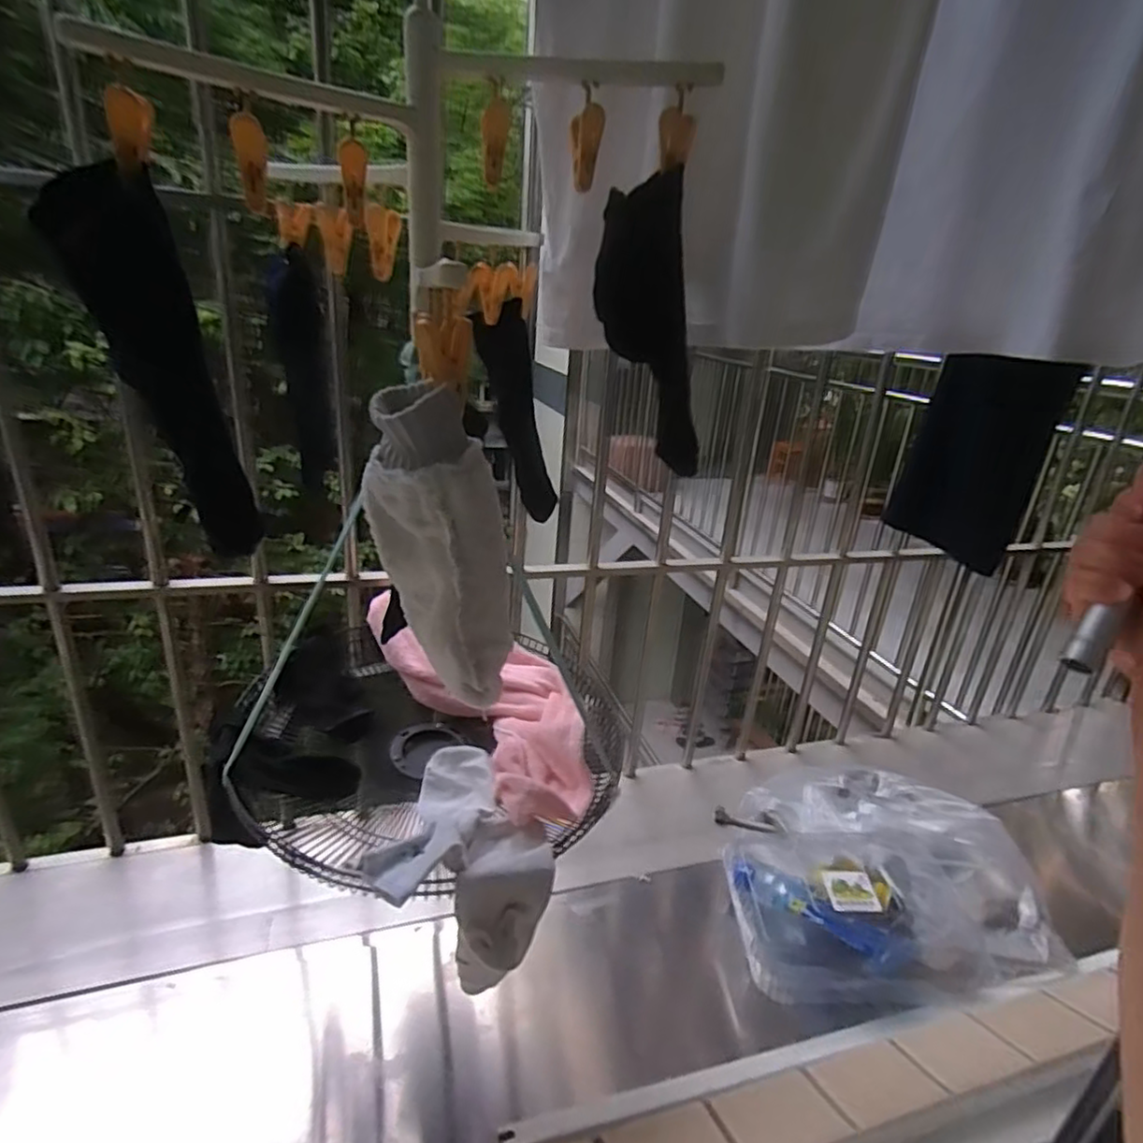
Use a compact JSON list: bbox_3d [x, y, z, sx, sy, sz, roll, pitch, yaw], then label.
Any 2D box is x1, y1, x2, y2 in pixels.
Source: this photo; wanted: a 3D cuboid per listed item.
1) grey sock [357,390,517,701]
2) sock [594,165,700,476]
[{"bbox_3d":[-0.084,-0.011,0.404,0.089,0.202,0.043,6,21,28],"label":"grey sock"},{"bbox_3d":[0.069,-0.202,0.551,0.099,0.217,0.018,7,23,6],"label":"sock"}]

